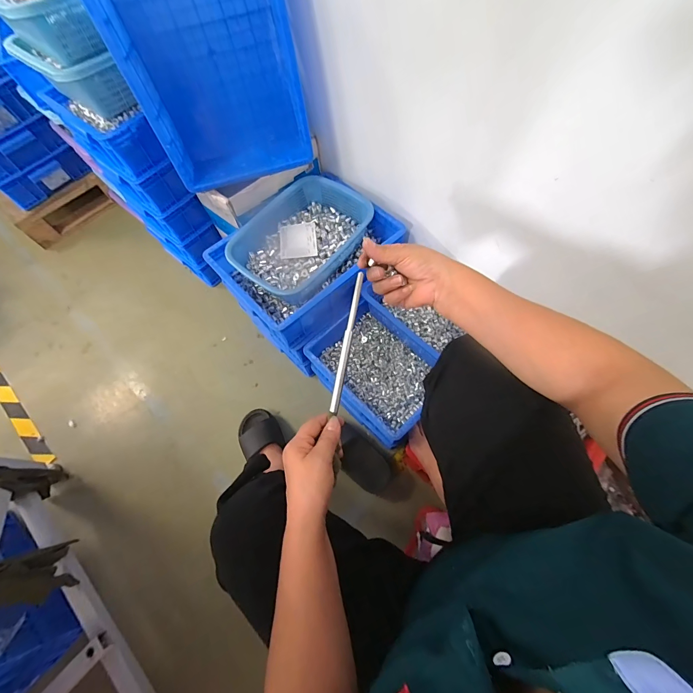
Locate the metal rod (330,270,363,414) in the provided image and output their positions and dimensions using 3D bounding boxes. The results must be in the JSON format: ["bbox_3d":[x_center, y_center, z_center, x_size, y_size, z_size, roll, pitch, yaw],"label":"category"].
[{"bbox_3d":[0.001,-0.004,0.418,0.010,0.006,0.179,11,91,9],"label":"metal rod"}]

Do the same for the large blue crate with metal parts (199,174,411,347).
[{"bbox_3d":[-0.098,-0.238,0.831,0.410,0.114,0.318,-39,69,-14],"label":"large blue crate with metal parts"}]

